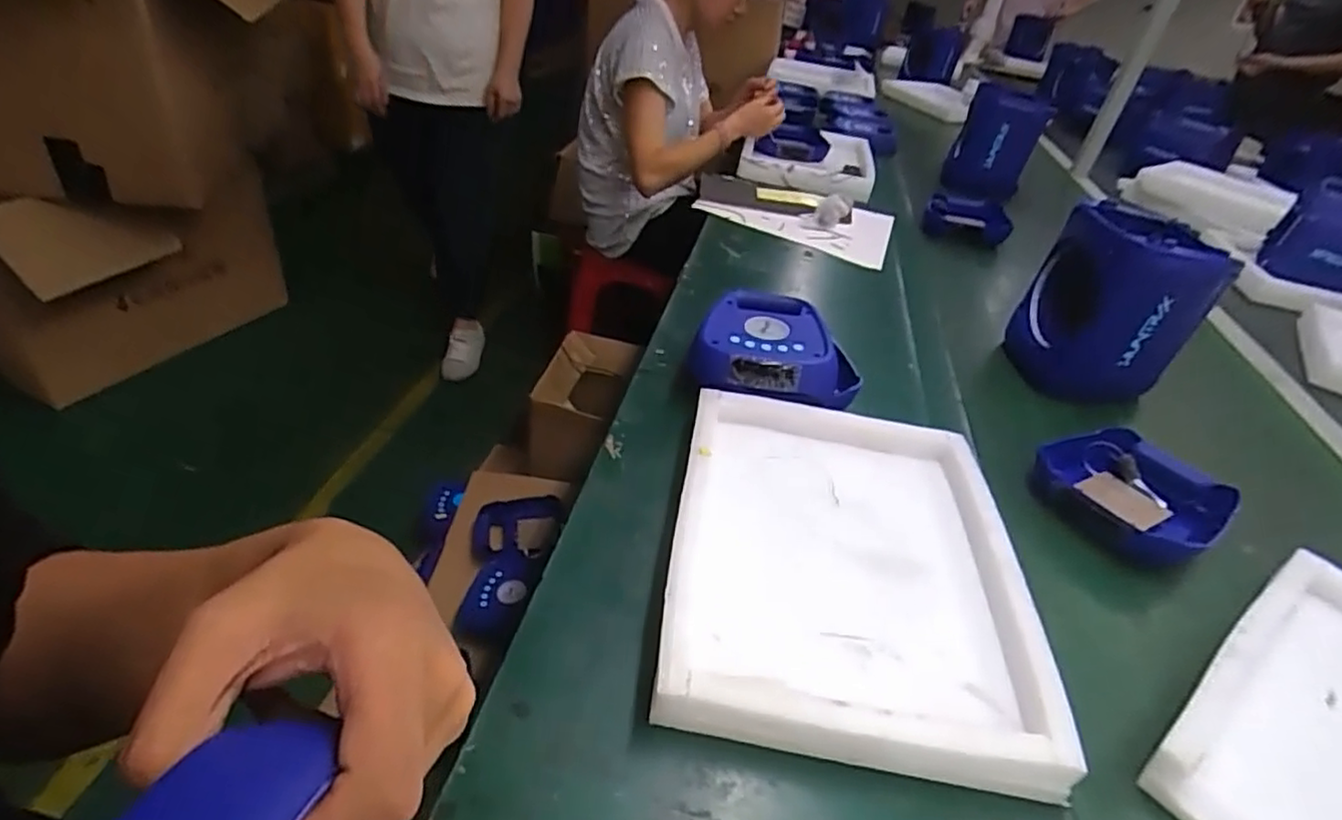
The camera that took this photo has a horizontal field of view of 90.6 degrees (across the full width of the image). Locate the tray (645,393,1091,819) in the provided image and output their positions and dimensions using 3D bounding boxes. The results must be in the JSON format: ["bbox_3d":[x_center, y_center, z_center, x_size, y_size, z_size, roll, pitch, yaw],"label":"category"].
[{"bbox_3d":[0.150,0.110,0.573,0.287,0.041,0.357,10,39,3],"label":"tray"}]

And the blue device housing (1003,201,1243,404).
[{"bbox_3d":[0.592,-0.134,0.908,0.197,0.242,0.157,33,45,28],"label":"blue device housing"}]

